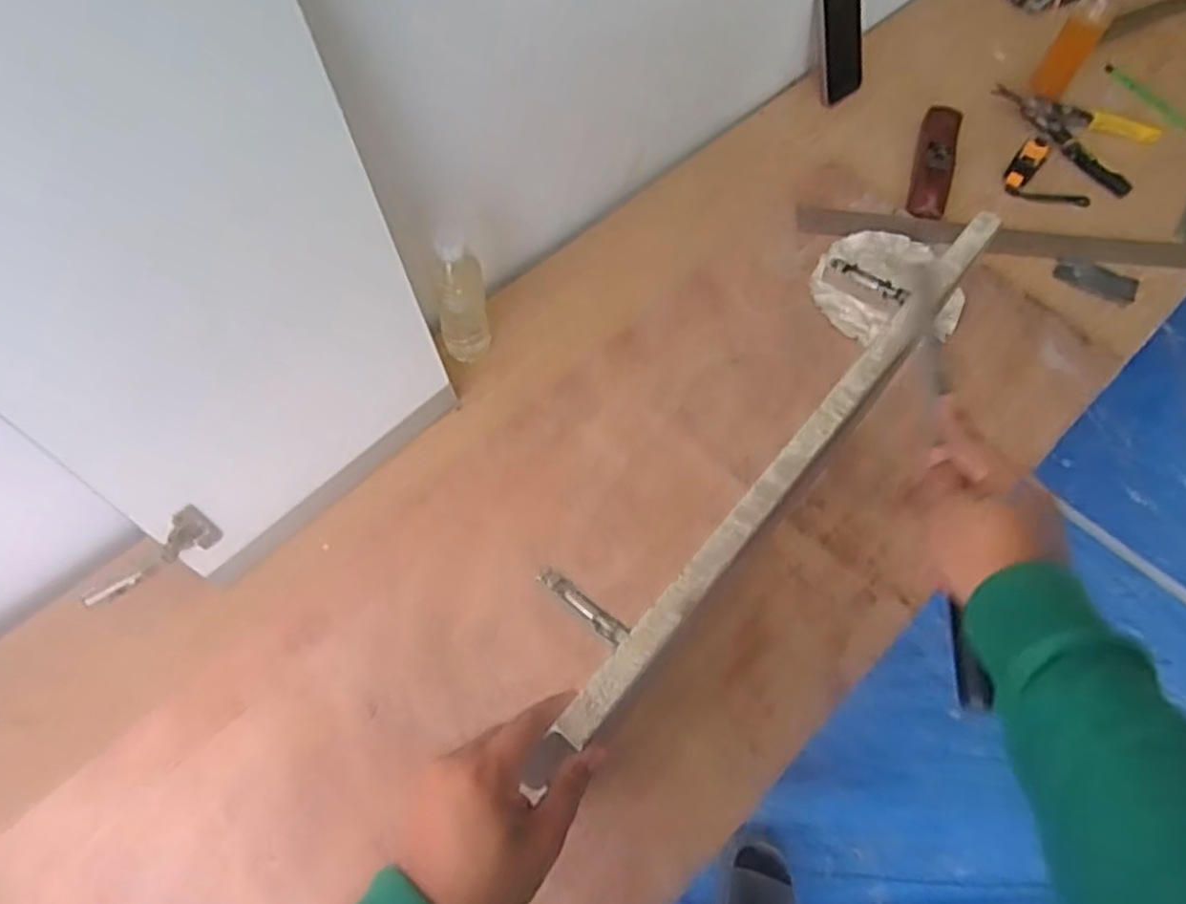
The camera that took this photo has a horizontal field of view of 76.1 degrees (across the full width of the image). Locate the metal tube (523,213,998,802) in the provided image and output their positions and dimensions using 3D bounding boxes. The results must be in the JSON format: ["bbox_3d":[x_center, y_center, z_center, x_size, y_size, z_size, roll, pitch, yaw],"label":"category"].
[{"bbox_3d":[0.139,0.001,0.505,0.028,0.013,0.520,38,68,15],"label":"metal tube"}]

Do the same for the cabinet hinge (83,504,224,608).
[{"bbox_3d":[-0.402,0.100,0.688,0.121,0.054,0.023,-40,71,-19],"label":"cabinet hinge"}]

